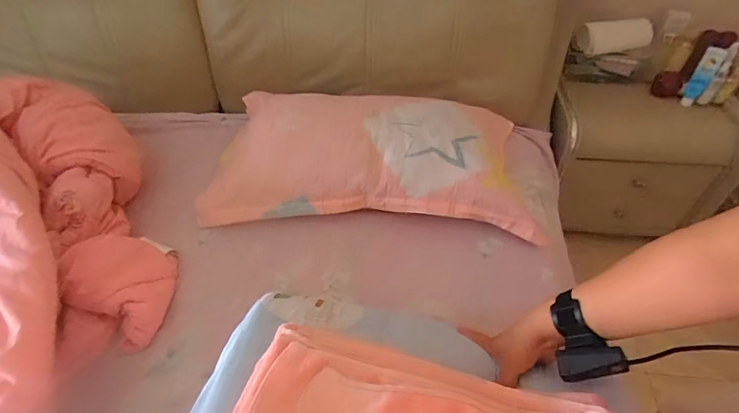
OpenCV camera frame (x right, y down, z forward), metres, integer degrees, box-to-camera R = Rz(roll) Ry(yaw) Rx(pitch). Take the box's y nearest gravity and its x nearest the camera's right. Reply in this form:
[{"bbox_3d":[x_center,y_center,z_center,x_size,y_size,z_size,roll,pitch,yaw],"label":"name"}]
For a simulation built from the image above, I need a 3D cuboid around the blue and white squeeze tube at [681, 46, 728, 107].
[{"bbox_3d":[0.914,-0.351,1.089,0.048,0.163,0.044,30,35,26],"label":"blue and white squeeze tube"}]

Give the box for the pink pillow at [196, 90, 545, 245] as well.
[{"bbox_3d":[0.000,-0.132,0.909,0.721,0.123,0.408,0,47,3],"label":"pink pillow"}]

